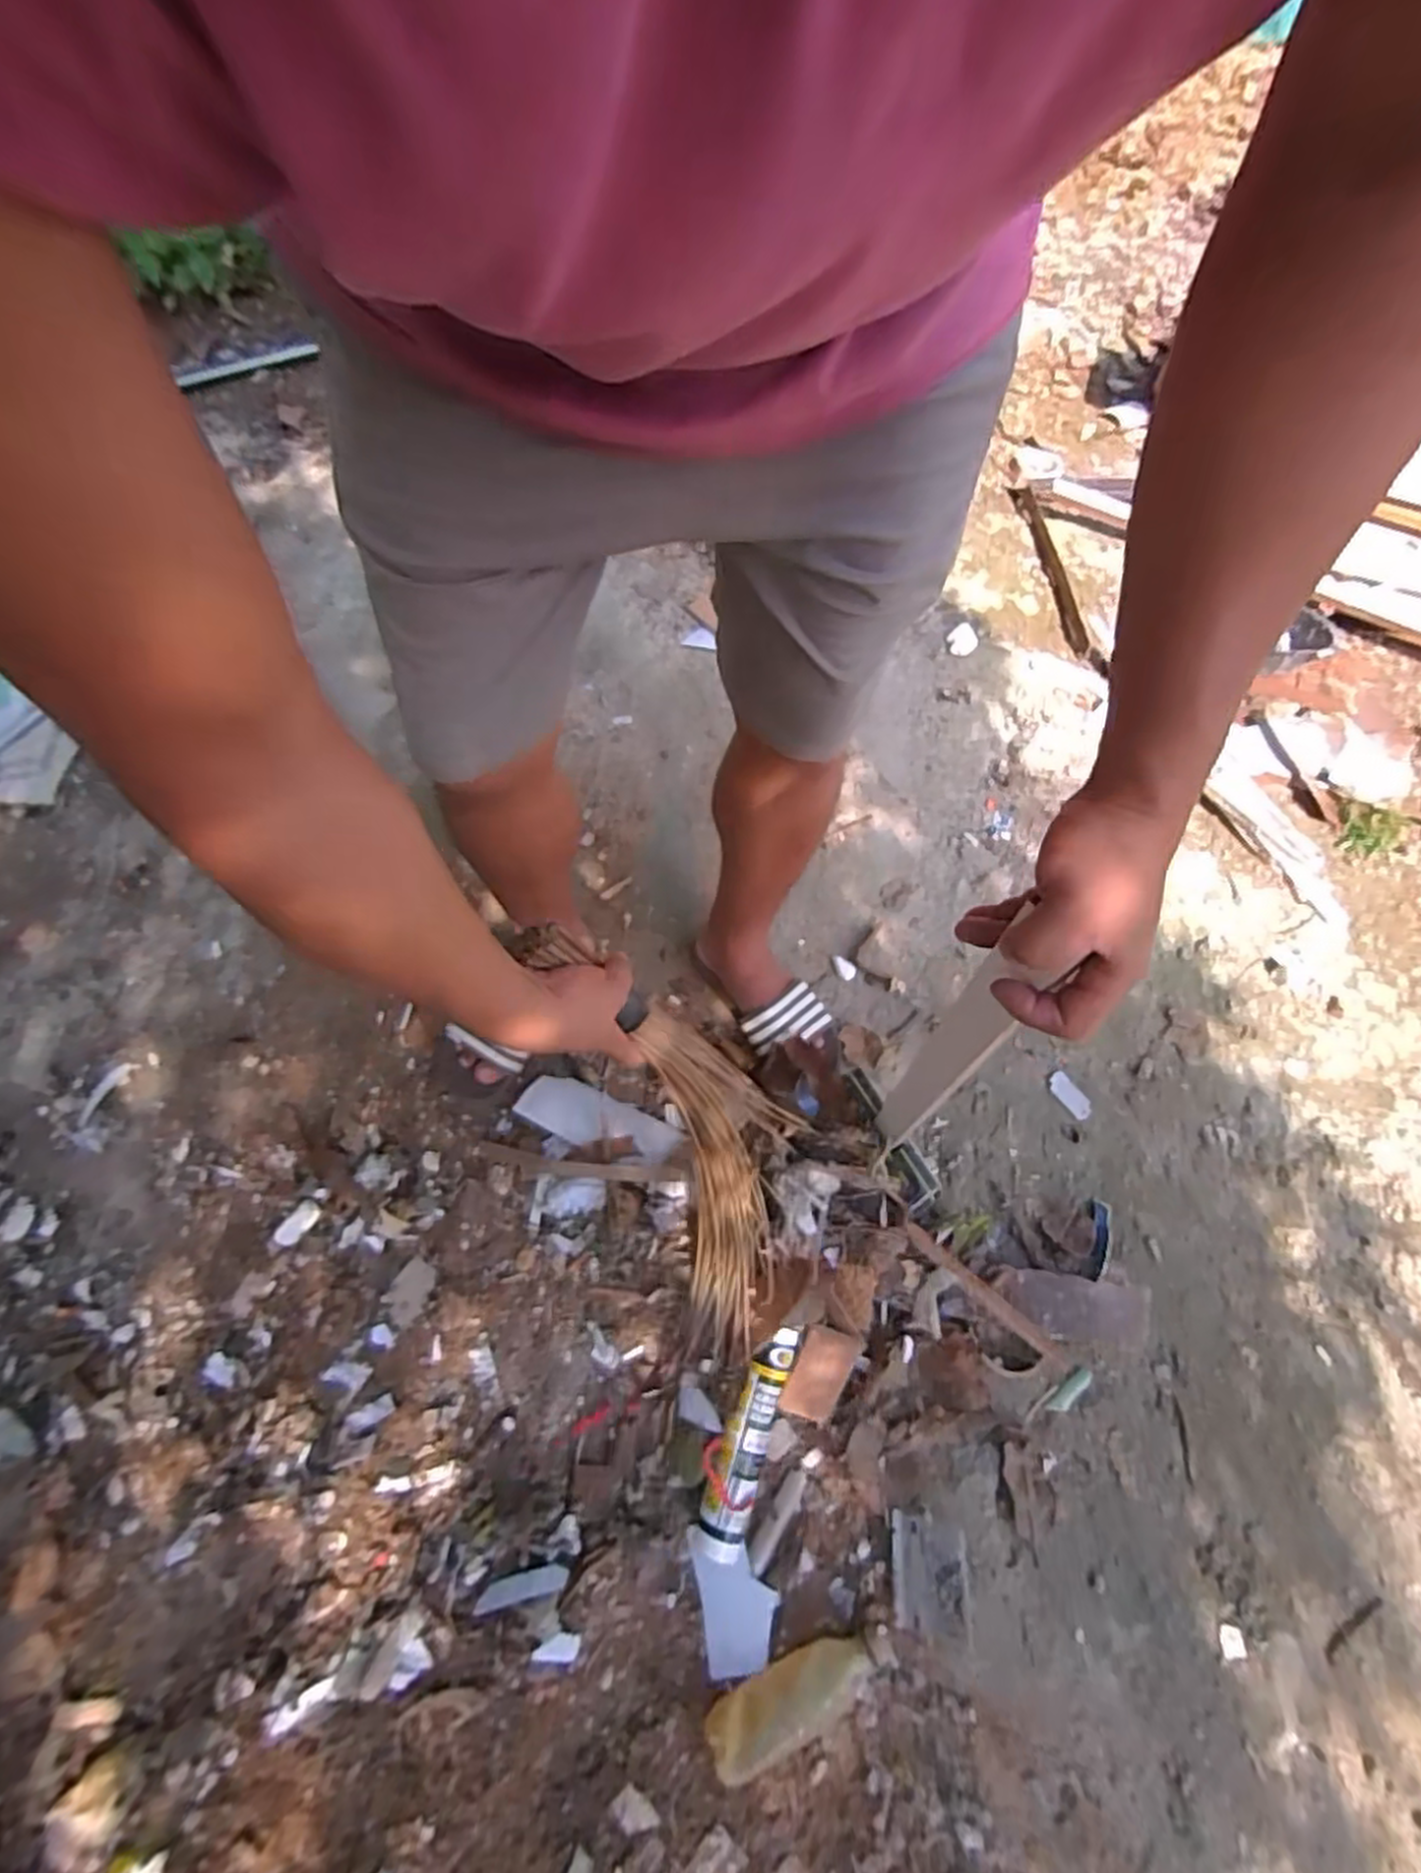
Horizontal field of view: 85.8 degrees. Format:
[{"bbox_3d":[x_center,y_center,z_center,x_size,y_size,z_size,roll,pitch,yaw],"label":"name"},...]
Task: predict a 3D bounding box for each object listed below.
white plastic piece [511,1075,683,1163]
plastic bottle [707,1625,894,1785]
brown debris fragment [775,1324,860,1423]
[{"bbox_3d":[-0.139,0.215,0.915,0.203,0.032,0.068,13,63,19],"label":"white plastic piece"},{"bbox_3d":[0.084,0.700,0.711,0.184,0.063,0.057,-25,68,-14],"label":"plastic bottle"},{"bbox_3d":[0.113,0.460,0.804,0.061,0.010,0.091,32,76,-5],"label":"brown debris fragment"}]

